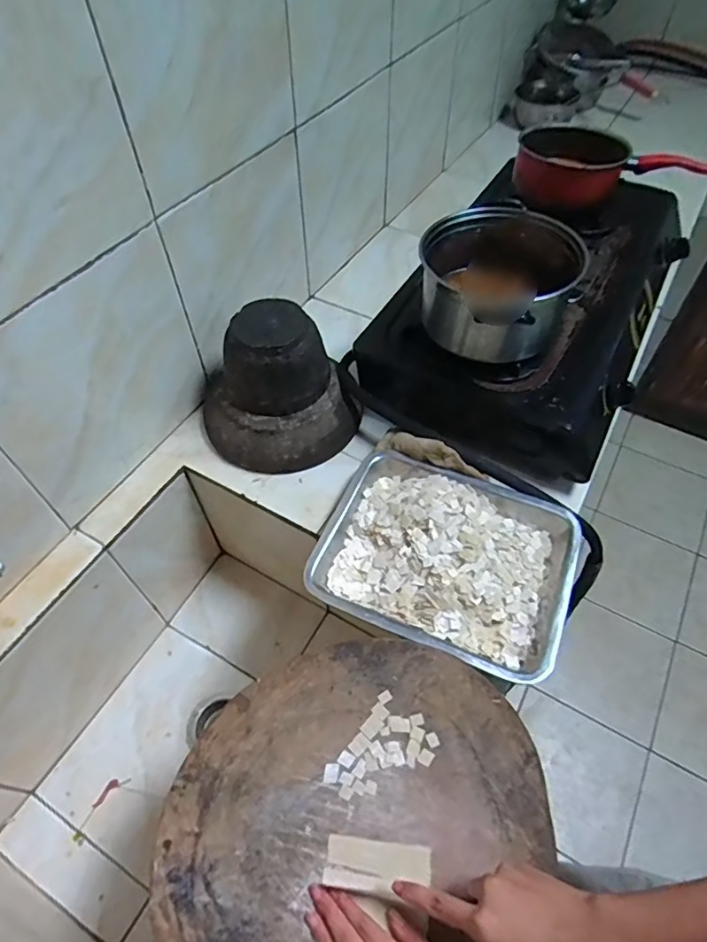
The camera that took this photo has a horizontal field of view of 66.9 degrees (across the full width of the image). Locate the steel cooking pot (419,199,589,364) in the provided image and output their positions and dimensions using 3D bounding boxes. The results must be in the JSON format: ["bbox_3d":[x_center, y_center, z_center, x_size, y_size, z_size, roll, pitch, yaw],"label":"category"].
[{"bbox_3d":[0.193,-0.253,0.715,0.174,0.119,0.187,0,53,0],"label":"steel cooking pot"}]

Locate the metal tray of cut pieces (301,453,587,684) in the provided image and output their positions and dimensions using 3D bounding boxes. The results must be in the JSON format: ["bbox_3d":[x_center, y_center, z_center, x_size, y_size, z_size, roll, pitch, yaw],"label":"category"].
[{"bbox_3d":[0.113,0.105,0.672,0.300,0.051,0.233,19,56,14],"label":"metal tray of cut pieces"}]

